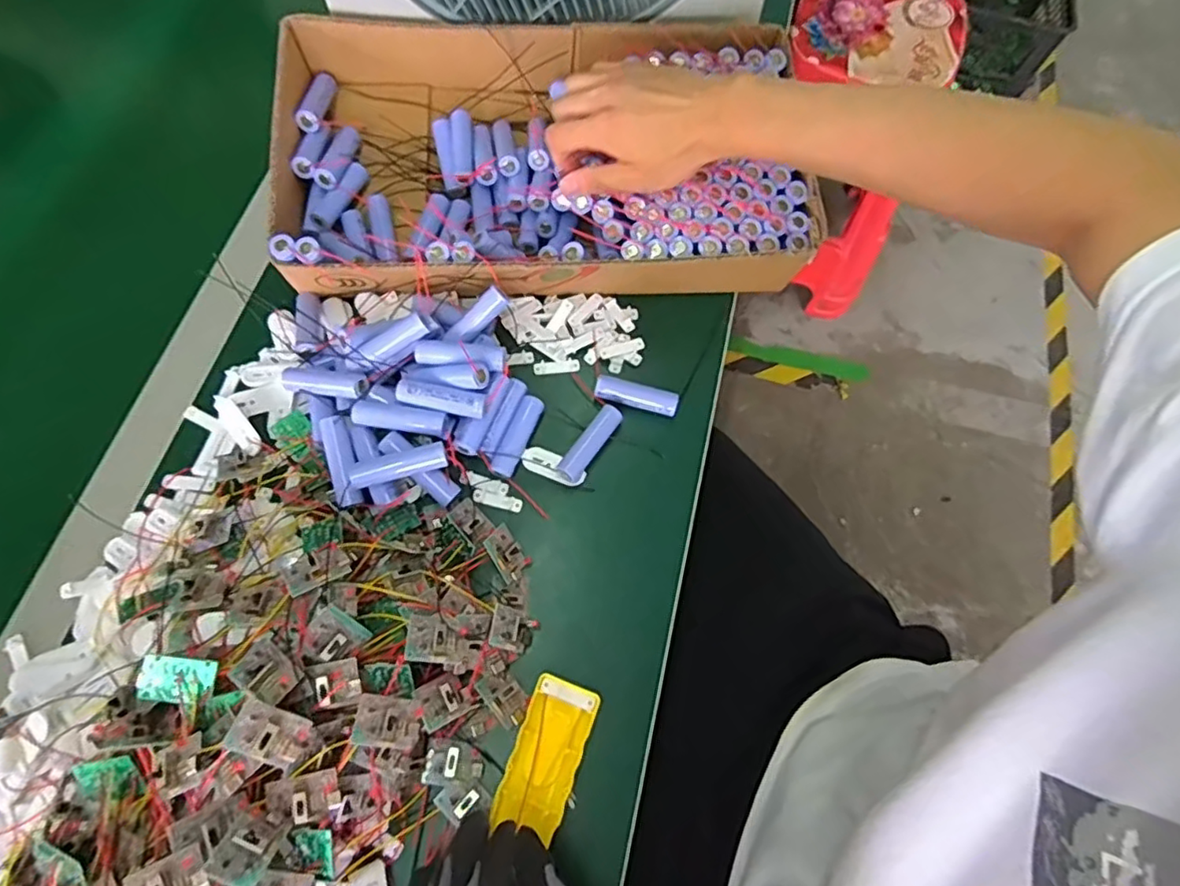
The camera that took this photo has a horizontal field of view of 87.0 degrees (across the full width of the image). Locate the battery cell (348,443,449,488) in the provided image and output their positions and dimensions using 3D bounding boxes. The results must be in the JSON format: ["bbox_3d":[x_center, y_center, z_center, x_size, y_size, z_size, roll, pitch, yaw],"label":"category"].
[{"bbox_3d":[-0.139,0.017,0.457,0.068,0.018,0.021,-19,71,-9],"label":"battery cell"}]

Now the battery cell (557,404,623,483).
[{"bbox_3d":[0.001,-0.001,0.485,0.018,0.014,0.068,34,72,11],"label":"battery cell"}]

